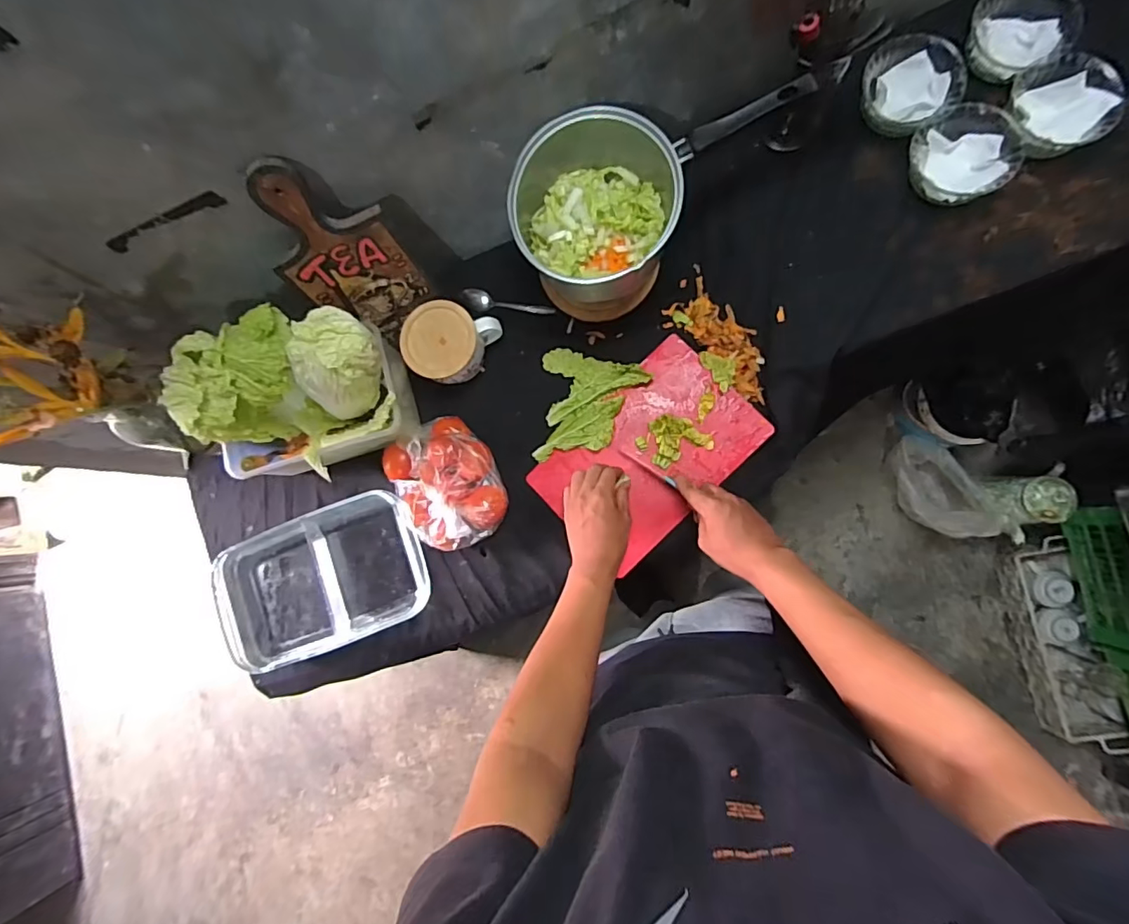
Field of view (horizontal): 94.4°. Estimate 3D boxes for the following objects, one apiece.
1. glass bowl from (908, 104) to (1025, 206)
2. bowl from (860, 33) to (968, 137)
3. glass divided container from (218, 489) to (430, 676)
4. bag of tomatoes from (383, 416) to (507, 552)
[{"bbox_3d":[0.457,-0.349,0.603,0.100,0.054,0.104,-1,84,8],"label":"glass bowl"},{"bbox_3d":[0.403,-0.440,0.625,0.108,0.052,0.103,-1,84,8],"label":"bowl"},{"bbox_3d":[-0.330,0.162,0.721,0.309,0.060,0.181,-24,82,5],"label":"glass divided container"},{"bbox_3d":[-0.154,0.029,0.688,0.134,0.073,0.167,-38,81,3],"label":"bag of tomatoes"}]

